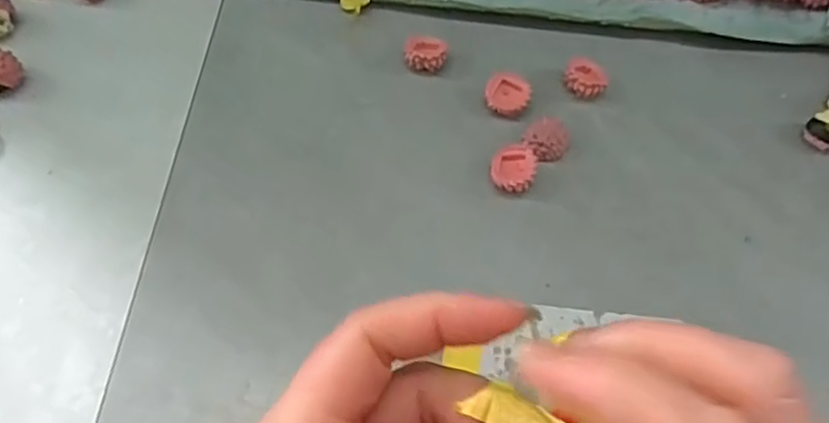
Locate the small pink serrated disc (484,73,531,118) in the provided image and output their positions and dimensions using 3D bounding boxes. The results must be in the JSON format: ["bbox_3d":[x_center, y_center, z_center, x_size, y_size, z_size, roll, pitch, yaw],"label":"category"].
[{"bbox_3d":[0.043,-0.053,0.286,0.020,0.010,0.018,14,62,5],"label":"small pink serrated disc"}]

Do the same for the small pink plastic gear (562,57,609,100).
[{"bbox_3d":[0.080,-0.062,0.291,0.019,0.010,0.021,12,62,4],"label":"small pink plastic gear"}]

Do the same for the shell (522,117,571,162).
[{"bbox_3d":[0.058,-0.031,0.275,0.019,0.007,0.019,1,62,-2],"label":"shell"}]

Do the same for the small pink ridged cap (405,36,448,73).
[{"bbox_3d":[0.006,-0.074,0.295,0.019,0.012,0.014,10,62,3],"label":"small pink ridged cap"}]

